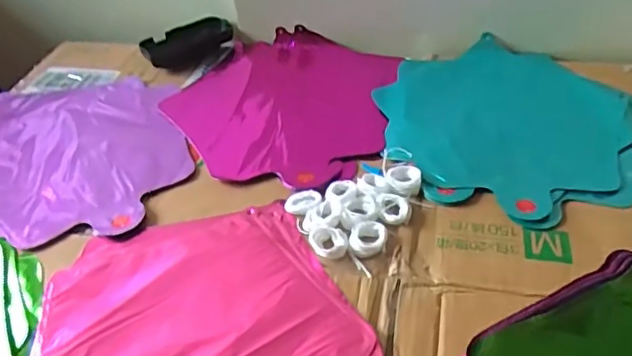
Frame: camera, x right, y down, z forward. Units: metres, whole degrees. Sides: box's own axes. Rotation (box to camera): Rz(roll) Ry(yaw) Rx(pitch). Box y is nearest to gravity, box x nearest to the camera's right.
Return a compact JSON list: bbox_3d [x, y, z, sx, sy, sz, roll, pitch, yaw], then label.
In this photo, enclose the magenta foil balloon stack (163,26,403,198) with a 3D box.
[{"bbox_3d":[-0.032,-0.083,0.601,0.227,0.016,0.254,12,44,19],"label":"magenta foil balloon stack"}]

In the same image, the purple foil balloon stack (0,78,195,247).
[{"bbox_3d":[-0.248,-0.033,0.571,0.274,0.014,0.226,14,45,22],"label":"purple foil balloon stack"}]

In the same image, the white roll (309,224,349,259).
[{"bbox_3d":[0.009,0.049,0.436,0.030,0.009,0.026,9,43,16],"label":"white roll"}]

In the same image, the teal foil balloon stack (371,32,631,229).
[{"bbox_3d":[0.175,-0.057,0.541,0.240,0.009,0.245,15,45,22],"label":"teal foil balloon stack"}]

